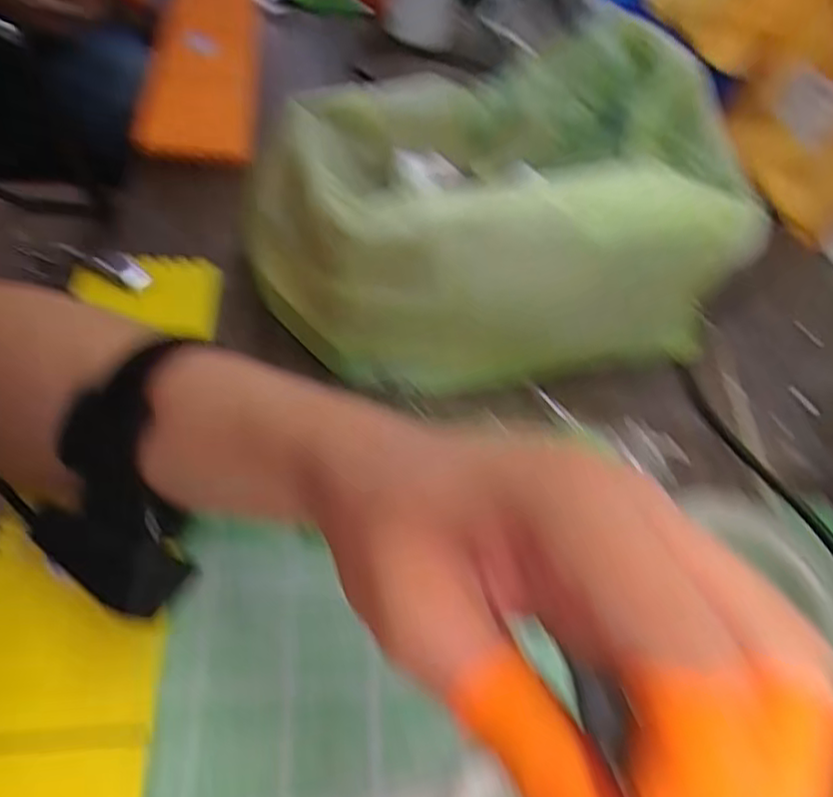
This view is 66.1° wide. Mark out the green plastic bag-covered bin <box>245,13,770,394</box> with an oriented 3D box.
[{"bbox_3d":[0.054,-0.122,0.426,0.296,0.137,0.178,-1,53,-11],"label":"green plastic bag-covered bin"}]

